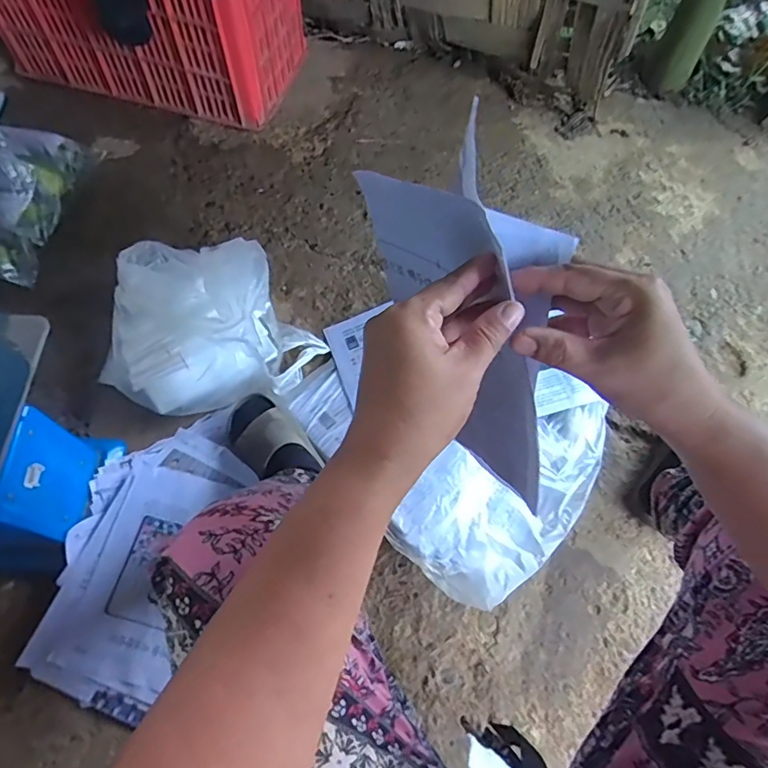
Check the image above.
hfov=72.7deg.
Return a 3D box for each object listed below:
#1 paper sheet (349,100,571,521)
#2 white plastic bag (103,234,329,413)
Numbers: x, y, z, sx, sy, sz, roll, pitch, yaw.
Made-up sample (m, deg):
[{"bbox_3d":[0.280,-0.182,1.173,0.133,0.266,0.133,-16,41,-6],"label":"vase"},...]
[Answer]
[{"bbox_3d":[0.078,-0.031,0.411,0.039,0.184,0.295,-31,110,-17],"label":"paper sheet"},{"bbox_3d":[-0.293,-0.108,0.821,0.321,0.146,0.292,-23,68,-14],"label":"white plastic bag"}]

